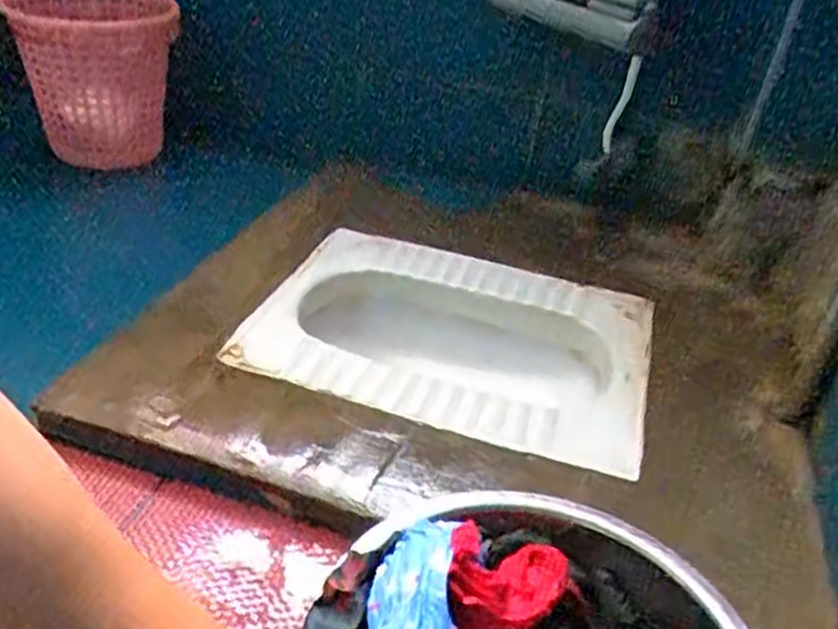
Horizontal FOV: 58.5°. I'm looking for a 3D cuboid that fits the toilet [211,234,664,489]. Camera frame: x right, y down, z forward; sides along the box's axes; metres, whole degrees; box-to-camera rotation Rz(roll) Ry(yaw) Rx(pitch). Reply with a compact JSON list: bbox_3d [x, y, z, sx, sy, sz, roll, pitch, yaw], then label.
[{"bbox_3d":[0.048,0.049,1.013,0.502,0.118,0.400,15,34,11],"label":"toilet"}]

